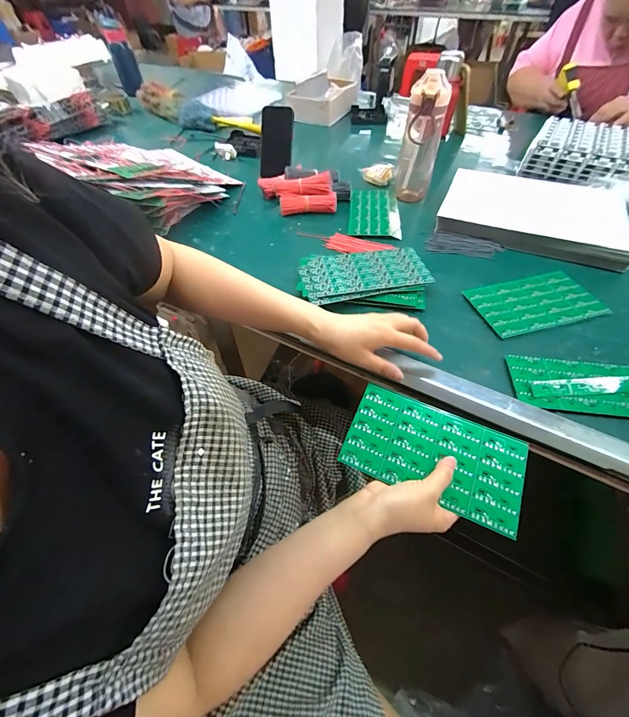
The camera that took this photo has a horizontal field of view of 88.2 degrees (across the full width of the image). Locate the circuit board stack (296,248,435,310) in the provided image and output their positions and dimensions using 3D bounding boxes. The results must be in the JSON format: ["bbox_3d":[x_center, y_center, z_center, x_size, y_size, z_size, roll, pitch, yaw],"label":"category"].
[{"bbox_3d":[0.079,-0.132,0.539,0.206,0.026,0.124,-3,52,-1],"label":"circuit board stack"}]

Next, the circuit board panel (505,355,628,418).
[{"bbox_3d":[0.353,0.034,0.408,0.195,0.011,0.082,4,52,5],"label":"circuit board panel"}]

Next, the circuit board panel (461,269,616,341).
[{"bbox_3d":[0.346,-0.090,0.512,0.186,0.005,0.109,-12,53,-8],"label":"circuit board panel"}]

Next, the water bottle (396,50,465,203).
[{"bbox_3d":[0.217,-0.445,0.654,0.072,0.250,0.072,7,53,8],"label":"water bottle"}]

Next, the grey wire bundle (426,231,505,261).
[{"bbox_3d":[0.278,-0.209,0.606,0.130,0.008,0.059,19,55,16],"label":"grey wire bundle"}]

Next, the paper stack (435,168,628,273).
[{"bbox_3d":[0.434,-0.293,0.651,0.329,0.034,0.244,20,55,16],"label":"paper stack"}]

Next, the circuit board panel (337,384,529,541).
[{"bbox_3d":[0.134,0.106,0.368,0.189,0.004,0.104,20,64,13],"label":"circuit board panel"}]

